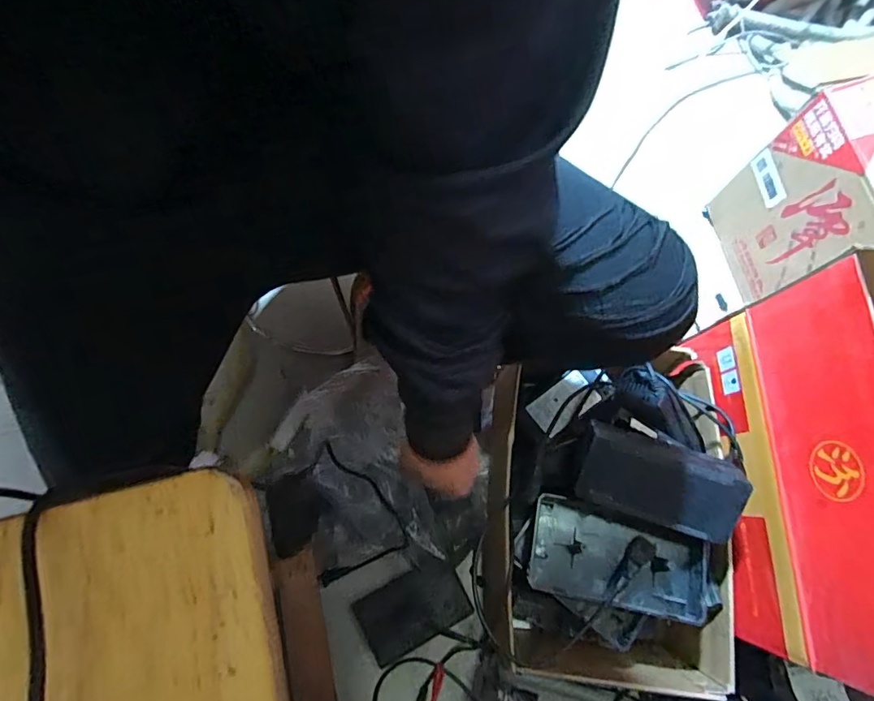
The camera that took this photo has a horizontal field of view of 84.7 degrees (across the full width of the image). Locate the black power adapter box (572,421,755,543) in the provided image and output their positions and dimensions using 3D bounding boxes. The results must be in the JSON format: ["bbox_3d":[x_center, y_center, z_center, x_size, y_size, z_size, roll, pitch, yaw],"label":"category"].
[{"bbox_3d":[0.244,0.141,0.526,0.166,0.052,0.092,19,74,4],"label":"black power adapter box"}]

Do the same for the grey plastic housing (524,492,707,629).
[{"bbox_3d":[0.217,0.247,0.570,0.204,0.045,0.107,13,74,2],"label":"grey plastic housing"}]

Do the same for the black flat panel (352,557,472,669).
[{"bbox_3d":[-0.036,0.382,0.712,0.153,0.011,0.092,-23,58,-16],"label":"black flat panel"}]

